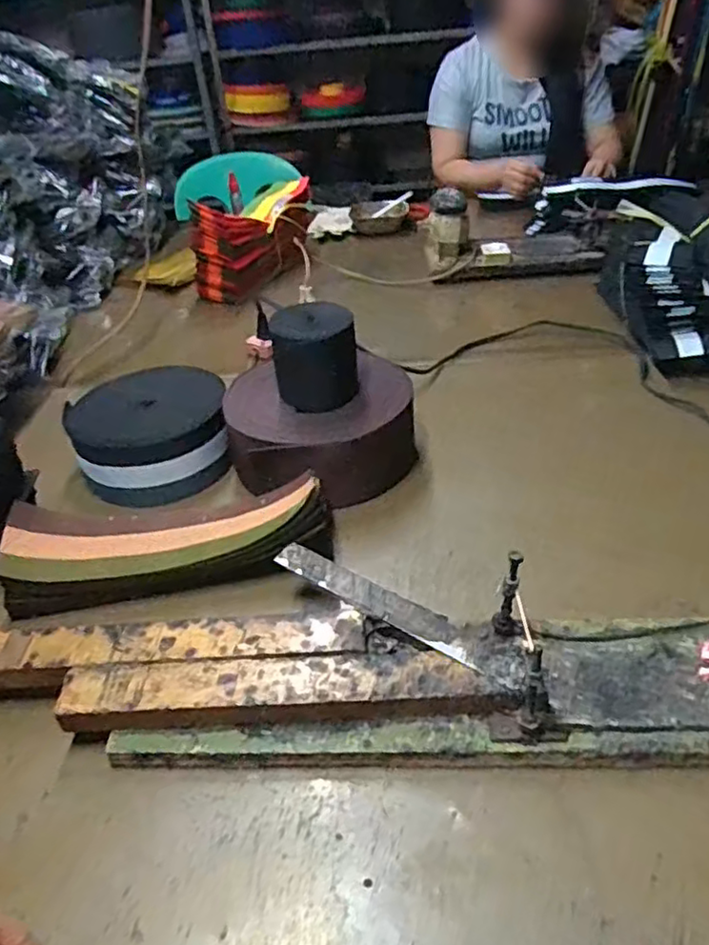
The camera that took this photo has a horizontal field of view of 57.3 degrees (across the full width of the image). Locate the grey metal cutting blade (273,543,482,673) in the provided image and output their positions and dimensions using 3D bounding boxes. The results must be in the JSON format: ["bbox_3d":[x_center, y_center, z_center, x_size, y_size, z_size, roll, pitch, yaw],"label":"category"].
[{"bbox_3d":[0.015,0.095,0.489,0.173,0.006,0.028,24,46,28],"label":"grey metal cutting blade"}]

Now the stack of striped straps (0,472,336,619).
[{"bbox_3d":[-0.157,0.061,0.571,0.274,0.069,0.089,-6,37,-1],"label":"stack of striped straps"}]

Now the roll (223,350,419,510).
[{"bbox_3d":[-0.034,-0.047,0.682,0.182,0.086,0.166,-3,37,3],"label":"roll"}]

